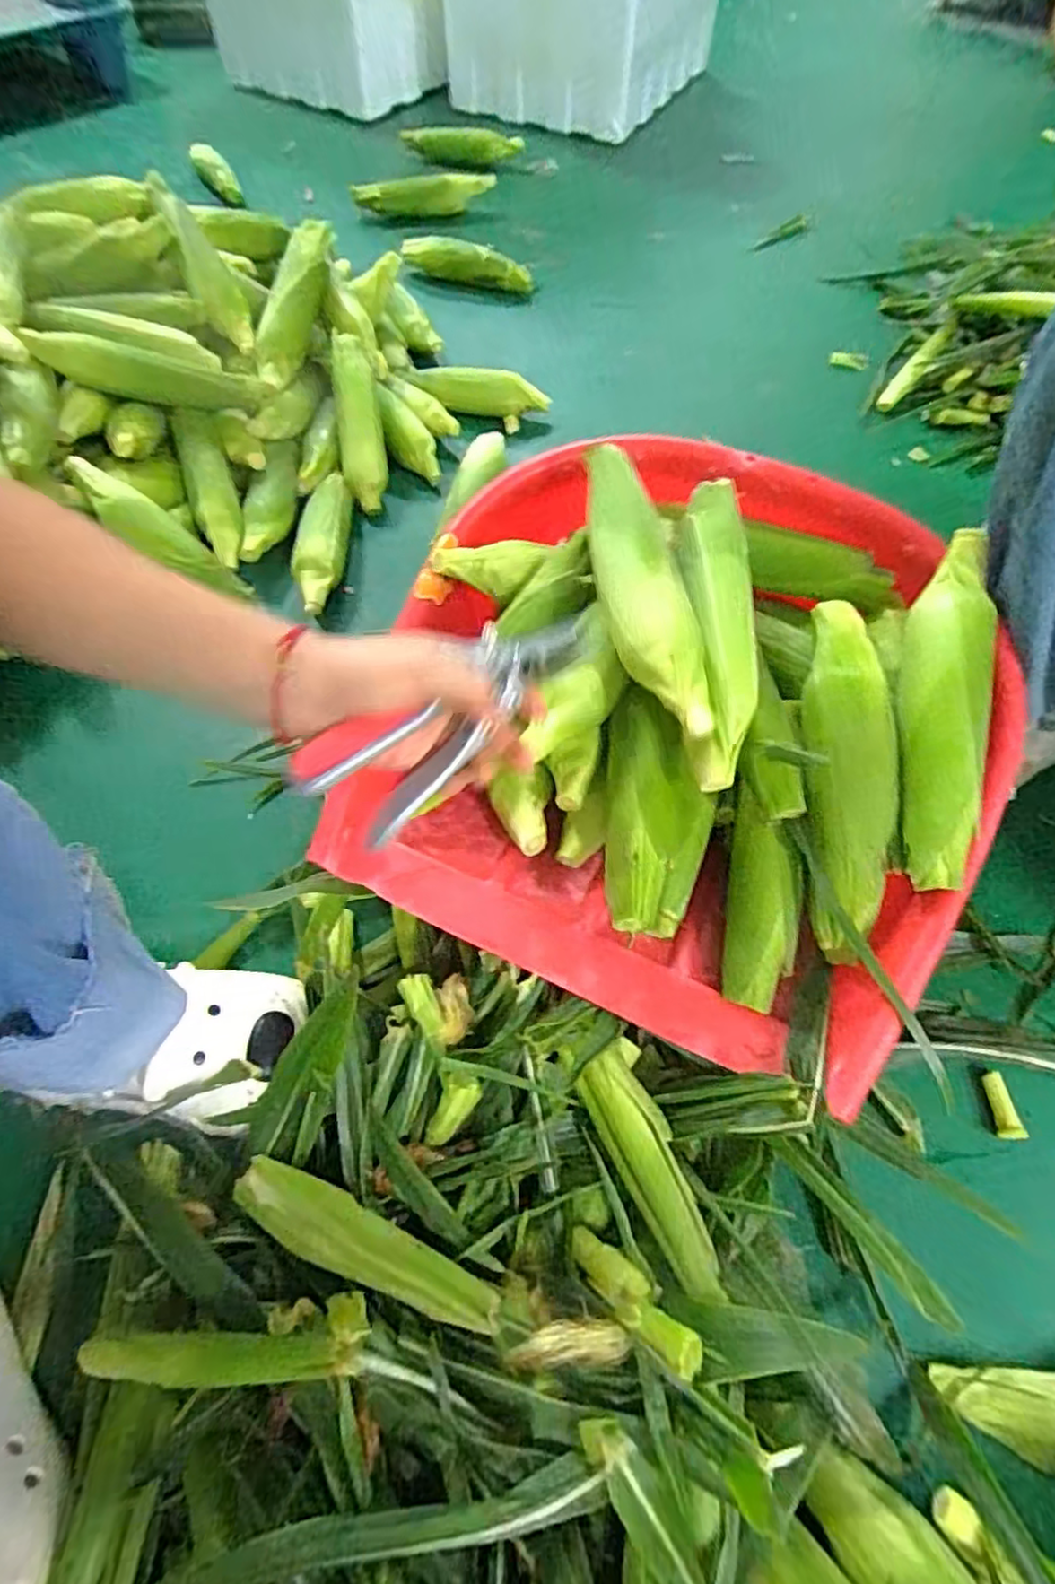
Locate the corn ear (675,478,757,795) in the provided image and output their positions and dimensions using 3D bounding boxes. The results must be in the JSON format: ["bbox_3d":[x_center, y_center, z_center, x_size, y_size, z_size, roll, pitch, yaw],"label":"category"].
[{"bbox_3d":[0.133,-0.120,0.471,0.053,0.058,0.240,5,60,2],"label":"corn ear"}]

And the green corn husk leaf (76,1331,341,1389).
[{"bbox_3d":[-0.184,0.318,0.378,0.176,0.019,0.025,-14,58,15],"label":"green corn husk leaf"}]

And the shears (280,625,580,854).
[{"bbox_3d":[-0.033,-0.044,0.383,0.027,0.070,0.199,39,71,20],"label":"shears"}]

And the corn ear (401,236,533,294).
[{"bbox_3d":[-0.117,-0.898,1.141,0.242,0.052,0.043,25,63,14],"label":"corn ear"}]

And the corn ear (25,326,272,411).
[{"bbox_3d":[-0.446,-0.504,0.804,0.250,0.056,0.061,6,59,-13],"label":"corn ear"}]

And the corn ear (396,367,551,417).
[{"bbox_3d":[-0.077,-0.572,0.961,0.210,0.046,0.056,12,60,6],"label":"corn ear"}]

